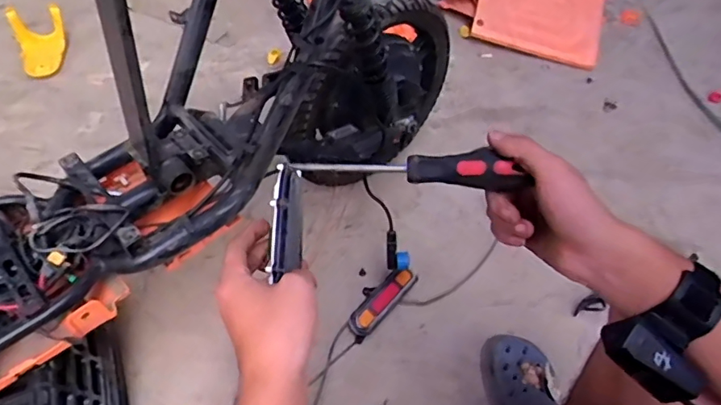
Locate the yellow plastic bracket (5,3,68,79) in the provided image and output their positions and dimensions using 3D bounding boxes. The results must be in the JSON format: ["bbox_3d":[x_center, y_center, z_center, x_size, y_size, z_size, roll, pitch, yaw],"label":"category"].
[{"bbox_3d":[-0.782,-0.388,1.258,0.116,0.059,0.179,-12,84,-25],"label":"yellow plastic bracket"}]

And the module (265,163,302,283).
[{"bbox_3d":[-0.060,0.016,0.424,0.023,0.035,0.095,3,67,-4],"label":"module"}]

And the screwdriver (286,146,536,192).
[{"bbox_3d":[0.039,-0.029,0.426,0.186,0.028,0.024,2,53,8],"label":"screwdriver"}]

